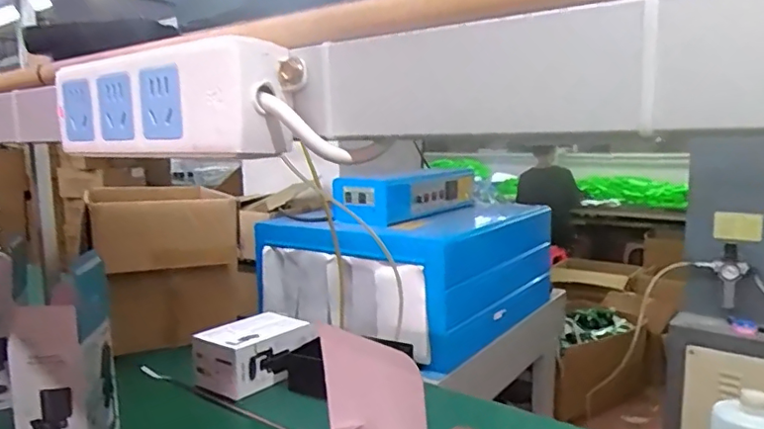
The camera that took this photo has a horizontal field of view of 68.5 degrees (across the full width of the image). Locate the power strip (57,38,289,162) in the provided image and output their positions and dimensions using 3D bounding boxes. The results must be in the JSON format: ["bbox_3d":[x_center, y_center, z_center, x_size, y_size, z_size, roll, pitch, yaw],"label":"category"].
[{"bbox_3d":[-0.114,-0.056,0.288,0.174,0.051,0.028,4,10,35],"label":"power strip"}]

